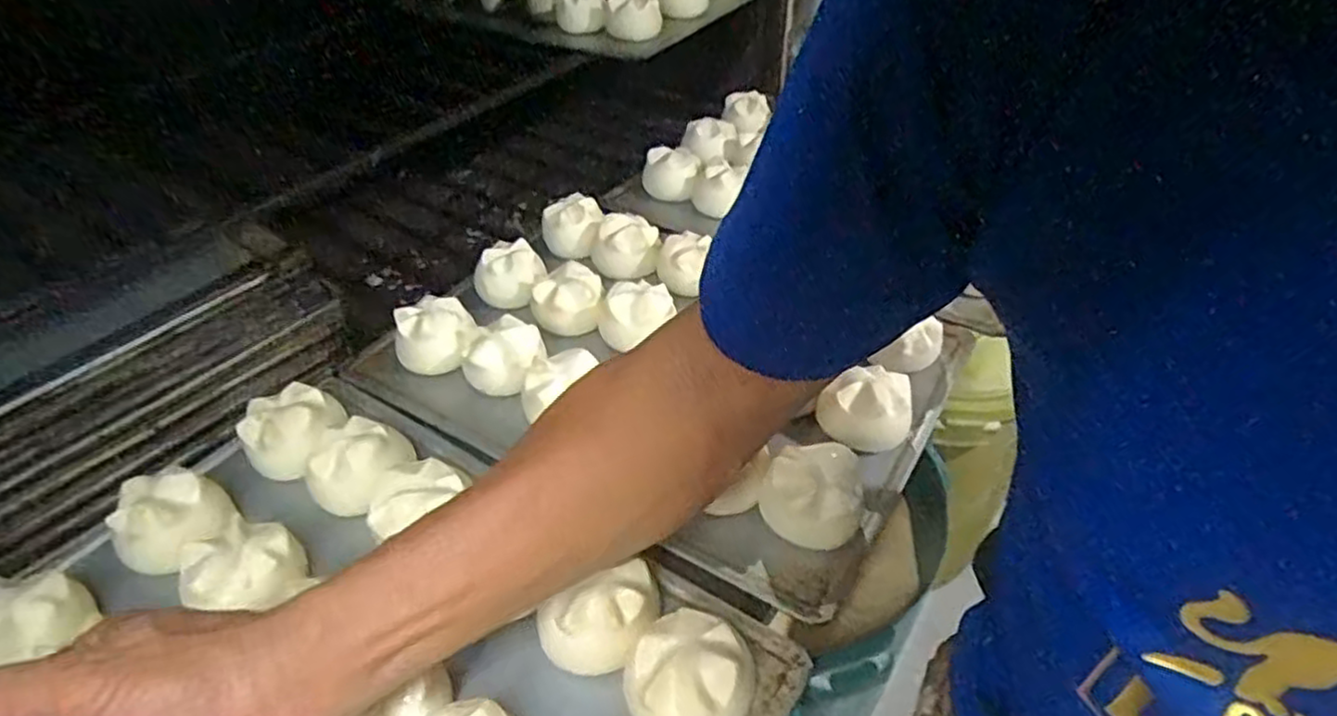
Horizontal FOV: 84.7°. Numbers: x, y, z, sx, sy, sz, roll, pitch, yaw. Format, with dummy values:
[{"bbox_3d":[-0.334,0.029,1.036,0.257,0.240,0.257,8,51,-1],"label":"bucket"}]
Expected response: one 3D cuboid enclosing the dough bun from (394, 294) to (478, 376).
[{"bbox_3d":[-0.197,-0.017,0.623,0.064,0.043,0.064,-18,43,-18],"label":"dough bun"}]

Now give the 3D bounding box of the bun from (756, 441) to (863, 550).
[{"bbox_3d":[0.093,0.091,0.485,0.062,0.051,0.063,3,41,6],"label":"bun"}]

